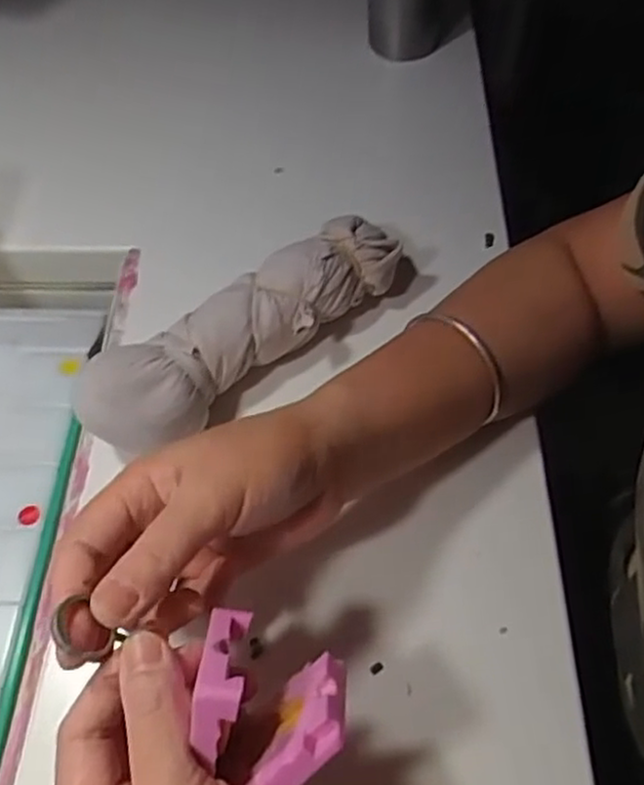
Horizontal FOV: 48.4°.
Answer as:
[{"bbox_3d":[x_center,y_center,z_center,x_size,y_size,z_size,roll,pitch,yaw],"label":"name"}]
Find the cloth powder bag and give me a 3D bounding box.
[{"bbox_3d":[-0.040,-0.032,0.410,0.200,0.056,0.052,-37,63,-20],"label":"cloth powder bag"}]

